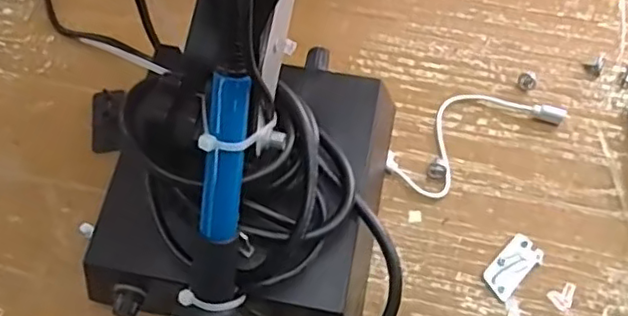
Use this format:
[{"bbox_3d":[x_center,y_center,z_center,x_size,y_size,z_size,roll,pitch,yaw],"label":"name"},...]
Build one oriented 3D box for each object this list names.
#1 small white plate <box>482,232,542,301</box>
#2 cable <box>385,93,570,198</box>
[{"bbox_3d":[0.105,0.057,0.329,0.034,0.004,0.019,-40,70,-17],"label":"small white plate"},{"bbox_3d":[0.090,-0.016,0.362,0.107,0.008,0.047,-29,67,-13],"label":"cable"}]

